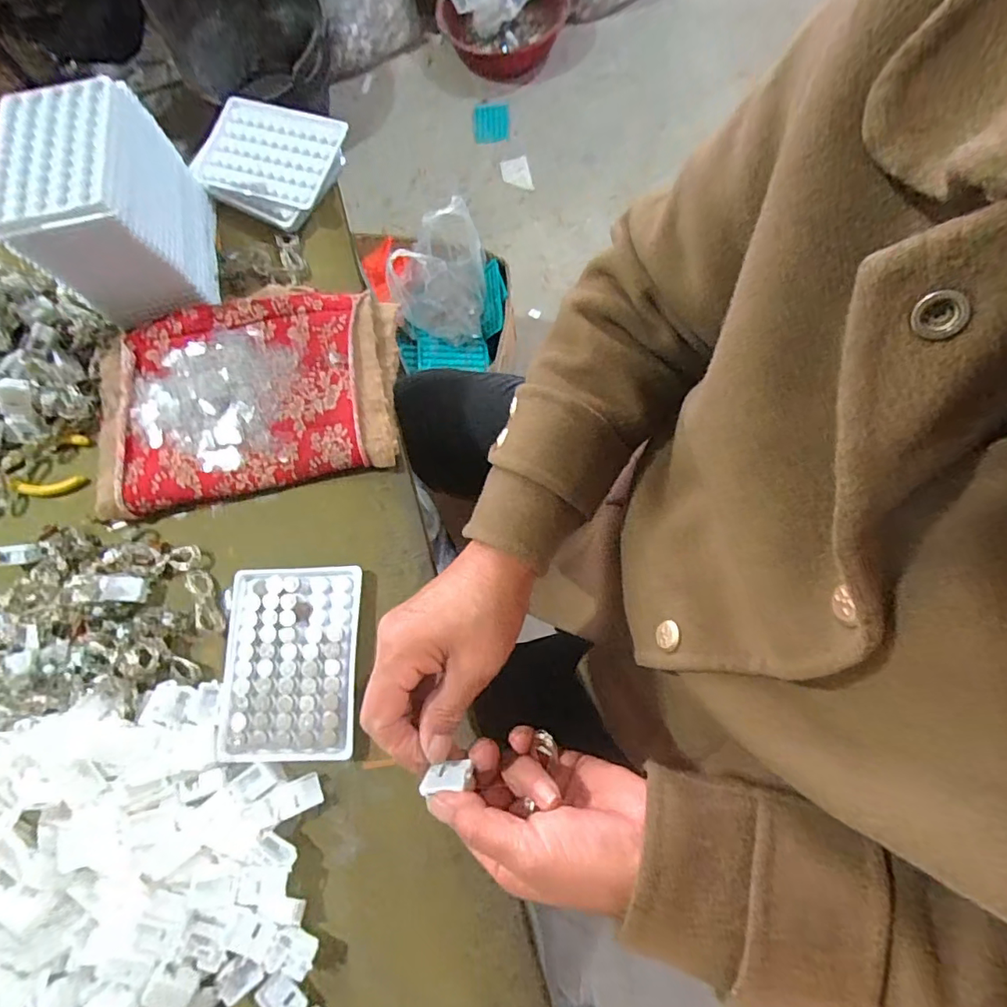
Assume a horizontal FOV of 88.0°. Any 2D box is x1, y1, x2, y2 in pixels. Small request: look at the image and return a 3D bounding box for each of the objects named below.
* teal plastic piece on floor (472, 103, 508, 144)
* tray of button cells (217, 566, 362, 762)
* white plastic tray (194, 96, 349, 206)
[{"bbox_3d":[-0.036,-1.083,1.481,0.100,0.014,0.132,-5,73,4],"label":"teal plastic piece on floor"},{"bbox_3d":[-0.152,0.110,0.369,0.093,0.006,0.129,-2,73,2],"label":"tray of button cells"},{"bbox_3d":[-0.225,-0.328,0.485,0.134,0.021,0.089,18,75,8],"label":"white plastic tray"}]

